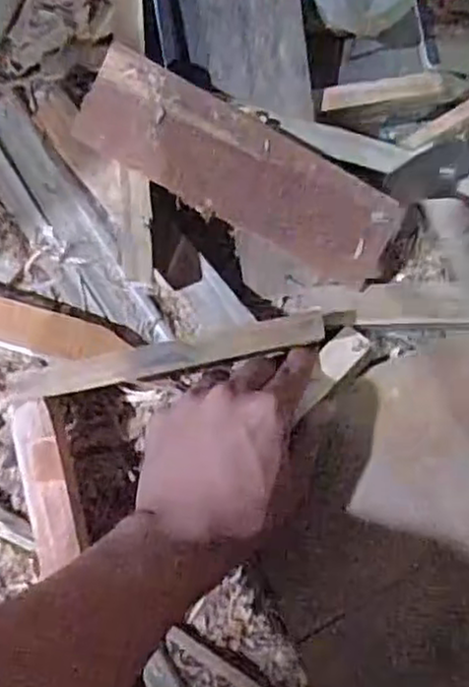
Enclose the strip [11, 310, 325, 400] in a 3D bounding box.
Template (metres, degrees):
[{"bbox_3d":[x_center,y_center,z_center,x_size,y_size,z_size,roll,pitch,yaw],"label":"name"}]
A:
[{"bbox_3d":[-0.039,0.009,0.433,0.185,0.008,0.020,-12,77,1],"label":"strip"}]

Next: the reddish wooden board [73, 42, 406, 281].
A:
[{"bbox_3d":[0.005,-0.103,0.442,0.200,0.010,0.061,28,109,-9],"label":"reddish wooden board"}]

